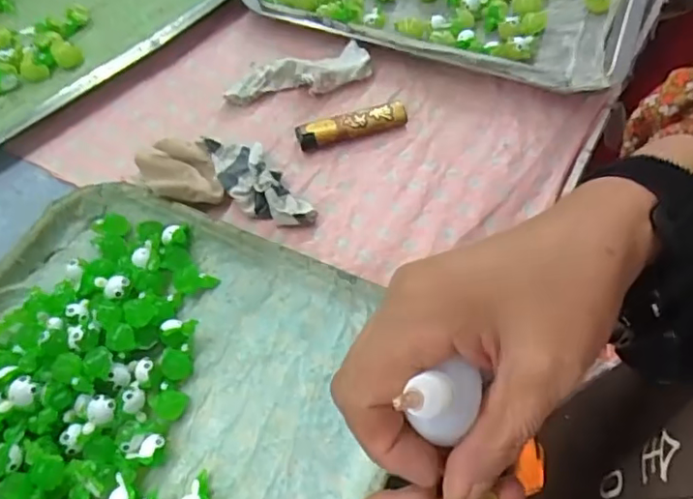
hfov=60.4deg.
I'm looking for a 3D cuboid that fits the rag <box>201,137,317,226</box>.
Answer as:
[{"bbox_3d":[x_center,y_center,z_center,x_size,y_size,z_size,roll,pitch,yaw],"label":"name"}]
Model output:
[{"bbox_3d":[-0.062,-0.045,0.399,0.038,0.023,0.088,-37,66,-18],"label":"rag"}]

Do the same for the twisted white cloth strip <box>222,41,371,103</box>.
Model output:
[{"bbox_3d":[-0.037,-0.135,0.451,0.108,0.020,0.035,-8,60,-4],"label":"twisted white cloth strip"}]

